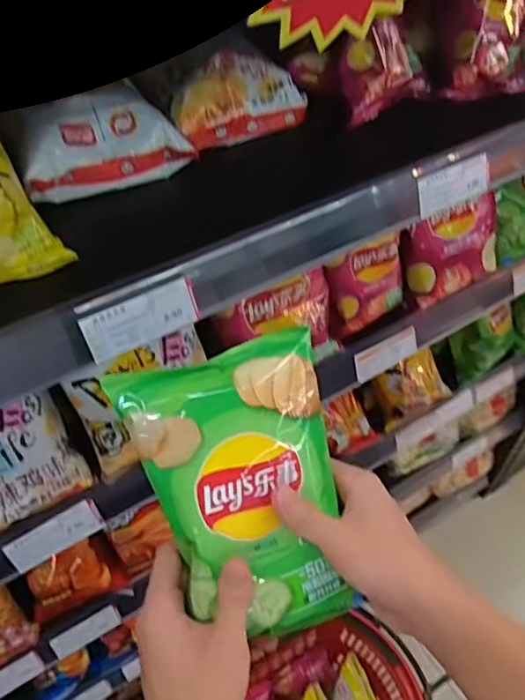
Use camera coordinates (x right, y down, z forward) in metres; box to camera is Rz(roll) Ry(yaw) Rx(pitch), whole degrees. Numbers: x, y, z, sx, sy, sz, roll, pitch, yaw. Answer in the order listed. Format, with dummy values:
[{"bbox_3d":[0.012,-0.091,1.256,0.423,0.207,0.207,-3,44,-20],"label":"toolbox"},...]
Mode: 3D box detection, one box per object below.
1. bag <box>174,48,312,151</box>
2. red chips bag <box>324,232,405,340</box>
[{"bbox_3d":[-0.028,-0.253,0.567,0.136,0.068,0.052,-26,54,-19],"label":"bag"},{"bbox_3d":[0.124,-0.084,0.683,0.105,0.104,0.045,-23,34,-12],"label":"red chips bag"}]

